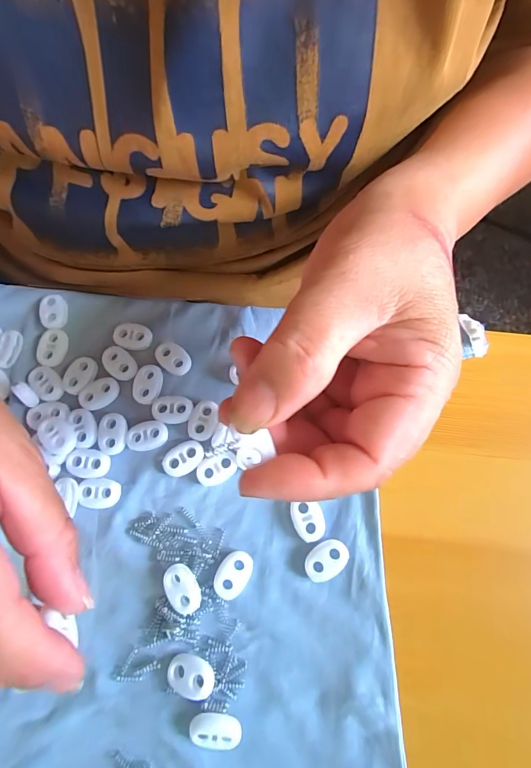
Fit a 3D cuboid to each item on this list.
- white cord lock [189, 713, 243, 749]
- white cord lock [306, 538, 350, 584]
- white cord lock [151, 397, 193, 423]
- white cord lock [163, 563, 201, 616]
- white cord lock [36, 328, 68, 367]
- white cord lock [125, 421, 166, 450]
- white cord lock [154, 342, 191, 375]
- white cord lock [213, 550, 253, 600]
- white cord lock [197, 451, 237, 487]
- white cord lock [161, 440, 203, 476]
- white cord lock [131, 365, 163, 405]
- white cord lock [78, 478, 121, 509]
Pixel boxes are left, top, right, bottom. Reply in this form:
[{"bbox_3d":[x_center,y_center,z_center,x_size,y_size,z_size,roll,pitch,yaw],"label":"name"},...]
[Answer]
[{"bbox_3d":[-0.022,0.152,0.170,0.022,0.006,0.013,3,74,2],"label":"white cord lock"},{"bbox_3d":[0.030,0.086,0.189,0.023,0.004,0.015,-37,77,-9],"label":"white cord lock"},{"bbox_3d":[-0.051,0.014,0.210,0.022,0.004,0.015,1,74,1],"label":"white cord lock"},{"bbox_3d":[-0.040,0.098,0.185,0.015,0.008,0.022,-29,76,-7],"label":"white cord lock"},{"bbox_3d":[-0.123,-0.022,0.221,0.015,0.004,0.023,2,74,2],"label":"white cord lock"},{"bbox_3d":[-0.064,0.027,0.206,0.021,0.004,0.015,-15,75,-3],"label":"white cord lock"},{"bbox_3d":[-0.053,-0.014,0.220,0.022,0.005,0.014,33,78,10],"label":"white cord lock"},{"bbox_3d":[-0.016,0.093,0.190,0.015,0.004,0.023,27,76,8],"label":"white cord lock"},{"bbox_3d":[-0.026,0.045,0.203,0.022,0.004,0.014,-19,75,-4],"label":"white cord lock"},{"bbox_3d":[-0.043,0.039,0.204,0.022,0.004,0.015,-26,75,-6],"label":"white cord lock"},{"bbox_3d":[-0.066,0.000,0.214,0.016,0.004,0.022,8,75,3],"label":"white cord lock"},{"bbox_3d":[-0.085,0.056,0.200,0.019,0.007,0.014,4,74,2],"label":"white cord lock"}]

